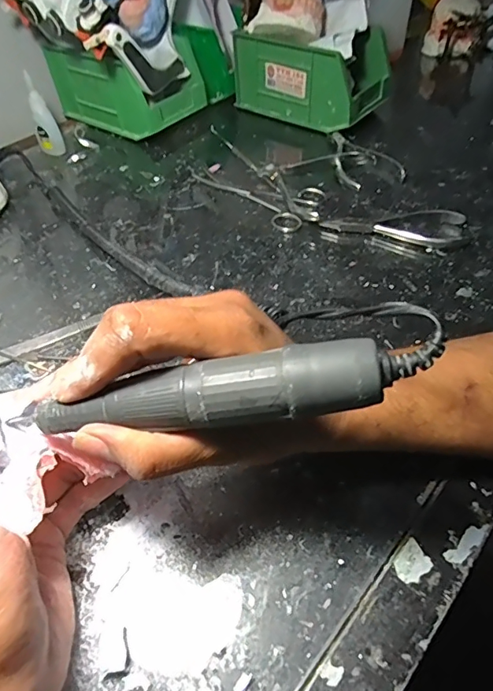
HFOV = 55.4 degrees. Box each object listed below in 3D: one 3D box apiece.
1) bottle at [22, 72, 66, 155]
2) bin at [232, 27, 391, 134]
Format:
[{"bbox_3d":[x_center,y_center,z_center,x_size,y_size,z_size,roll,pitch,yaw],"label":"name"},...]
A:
[{"bbox_3d":[-0.228,-0.256,0.527,0.025,0.081,0.019,33,58,28],"label":"bottle"},{"bbox_3d":[0.080,-0.334,0.573,0.170,0.083,0.095,31,57,26],"label":"bin"}]

